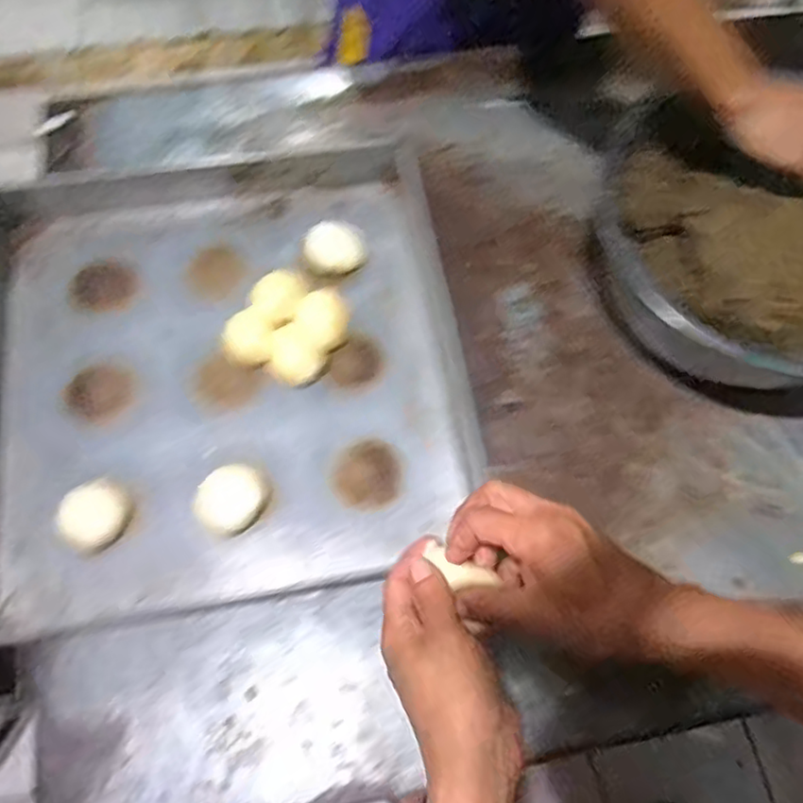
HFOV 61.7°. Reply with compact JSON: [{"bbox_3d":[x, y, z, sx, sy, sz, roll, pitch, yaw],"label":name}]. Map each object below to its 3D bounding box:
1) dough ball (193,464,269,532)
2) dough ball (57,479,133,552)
[{"bbox_3d":[-0.158,0.090,0.628,0.055,0.027,0.064,25,69,9],"label":"dough ball"},{"bbox_3d":[-0.277,0.102,0.610,0.049,0.035,0.062,32,70,11],"label":"dough ball"}]

